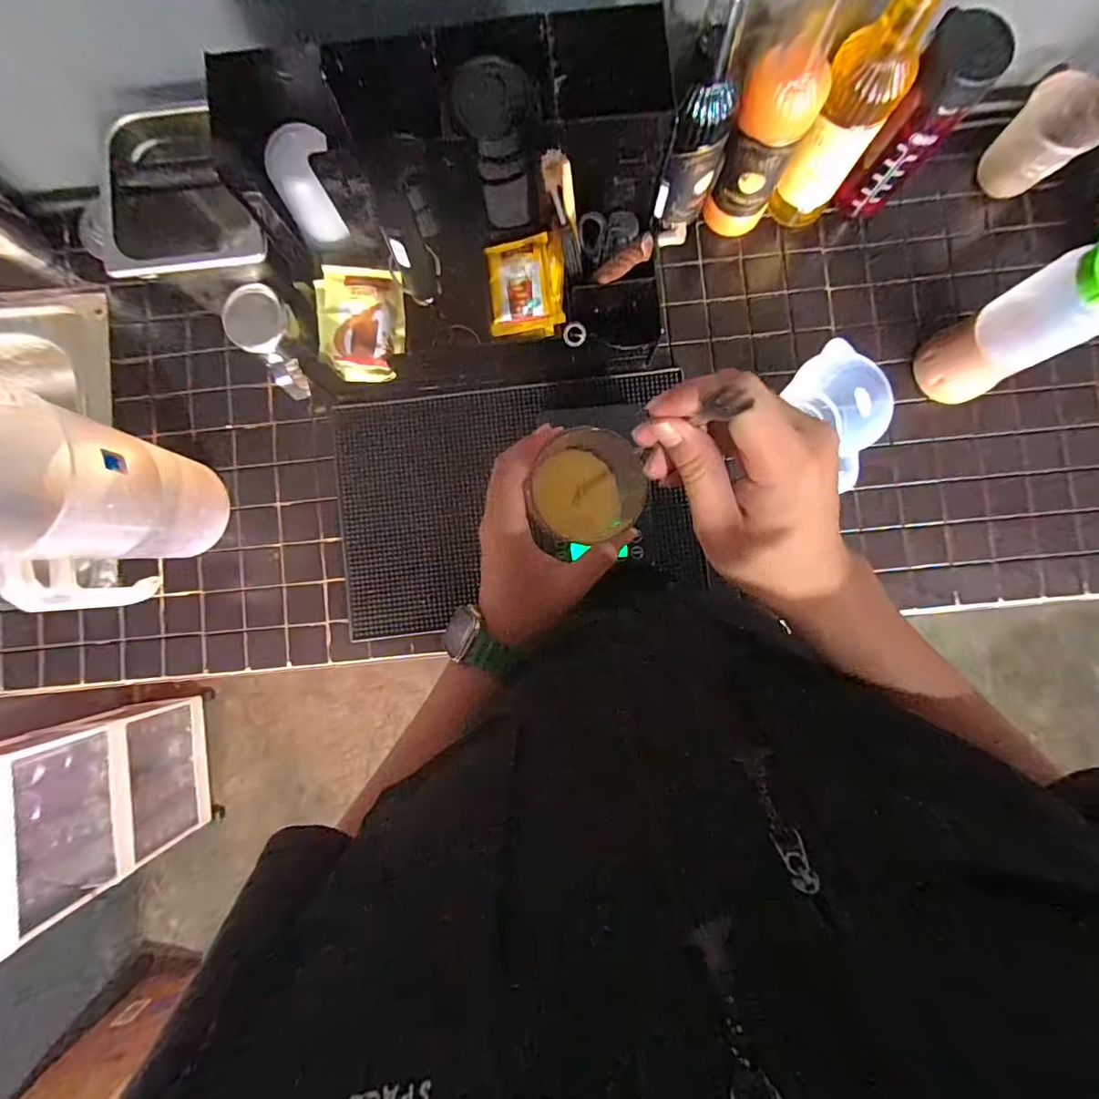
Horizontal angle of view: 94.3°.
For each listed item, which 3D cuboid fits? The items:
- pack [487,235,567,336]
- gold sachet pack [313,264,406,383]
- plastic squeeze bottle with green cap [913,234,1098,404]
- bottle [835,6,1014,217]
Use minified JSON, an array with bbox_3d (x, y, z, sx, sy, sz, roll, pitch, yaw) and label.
[{"bbox_3d":[-0.025,-0.280,0.541,0.078,0.015,0.105,-4,85,1],"label":"pack"},{"bbox_3d":[-0.216,-0.256,0.580,0.097,0.024,0.125,-3,85,1],"label":"gold sachet pack"},{"bbox_3d":[0.479,-0.227,0.511,0.078,0.238,0.084,-28,85,-1],"label":"plastic squeeze bottle with green cap"},{"bbox_3d":[0.385,-0.452,0.549,0.076,0.187,0.062,11,86,3],"label":"bottle"}]

